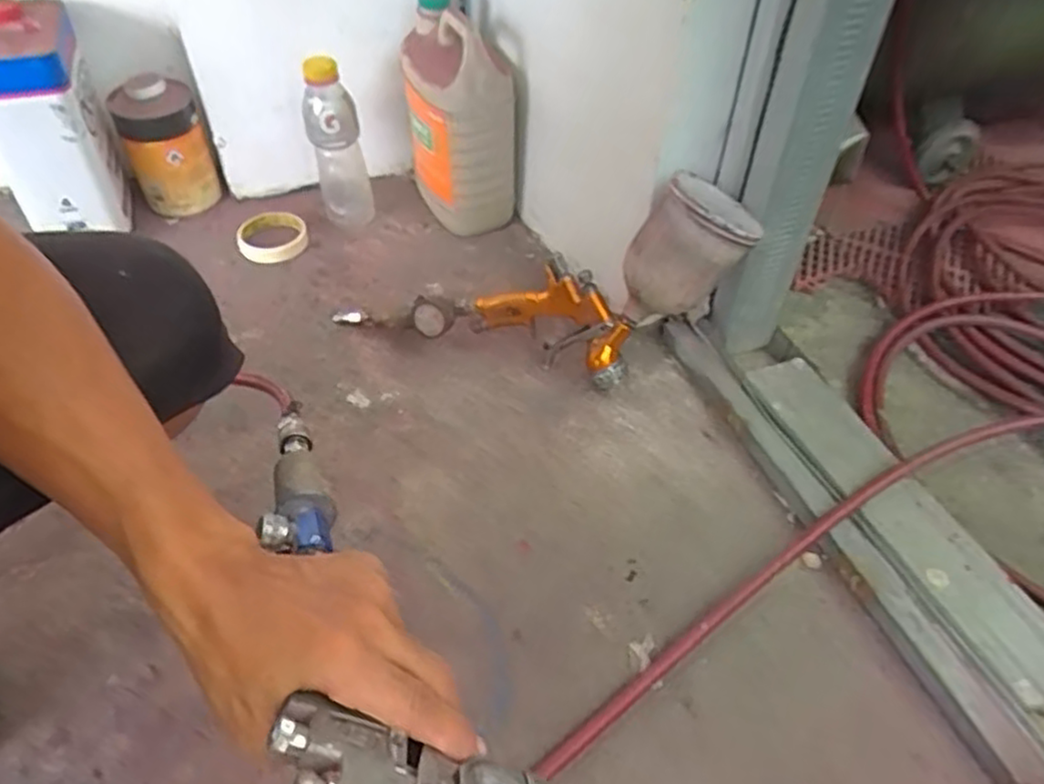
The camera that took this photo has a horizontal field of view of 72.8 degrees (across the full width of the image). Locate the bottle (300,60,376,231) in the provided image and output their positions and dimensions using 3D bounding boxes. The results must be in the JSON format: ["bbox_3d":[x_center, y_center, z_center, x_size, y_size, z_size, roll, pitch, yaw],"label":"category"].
[{"bbox_3d":[-0.235,-0.313,0.905,0.069,0.205,0.056,-9,48,-12],"label":"bottle"}]

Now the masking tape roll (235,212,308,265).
[{"bbox_3d":[-0.330,-0.204,0.937,0.088,0.018,0.102,-10,48,-12],"label":"masking tape roll"}]

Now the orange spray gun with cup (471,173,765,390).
[{"bbox_3d":[0.097,-0.107,0.731,0.295,0.141,0.106,-26,34,34],"label":"orange spray gun with cup"}]

